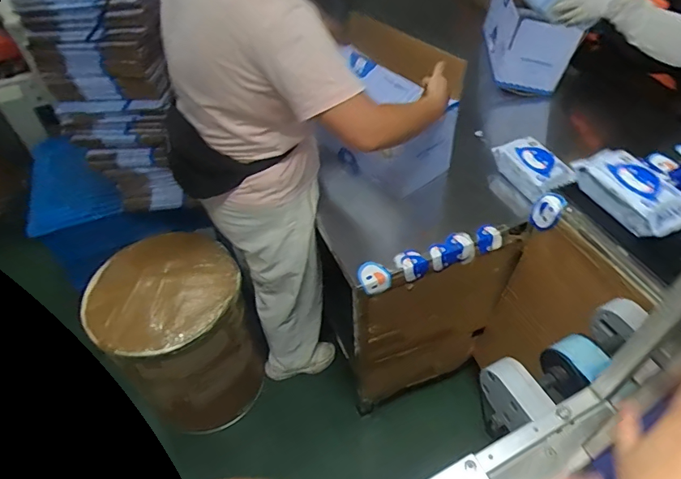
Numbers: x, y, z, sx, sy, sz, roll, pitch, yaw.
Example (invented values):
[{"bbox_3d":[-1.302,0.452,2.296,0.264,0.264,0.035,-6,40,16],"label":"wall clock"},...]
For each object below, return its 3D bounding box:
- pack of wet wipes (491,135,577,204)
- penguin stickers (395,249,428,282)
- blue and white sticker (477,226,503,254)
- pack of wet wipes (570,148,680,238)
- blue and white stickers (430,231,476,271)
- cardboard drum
[{"bbox_3d":[0.491,-0.187,1.165,0.119,0.079,0.209,-20,51,-14],"label":"pack of wet wipes"},{"bbox_3d":[0.160,0.059,1.034,0.071,0.055,0.057,-28,53,-20],"label":"penguin stickers"},{"bbox_3d":[0.346,-0.002,1.073,0.070,0.049,0.042,-12,49,-8],"label":"blue and white sticker"},{"bbox_3d":[0.599,-0.099,0.941,0.121,0.066,0.236,-19,50,-14],"label":"pack of wet wipes"},{"bbox_3d":[0.256,0.028,1.061,0.120,0.058,0.047,-19,50,-14],"label":"blue and white stickers"},{"bbox_3d":[-0.458,0.283,1.362,0.364,0.514,0.394,-1,48,1],"label":"cardboard drum"}]

